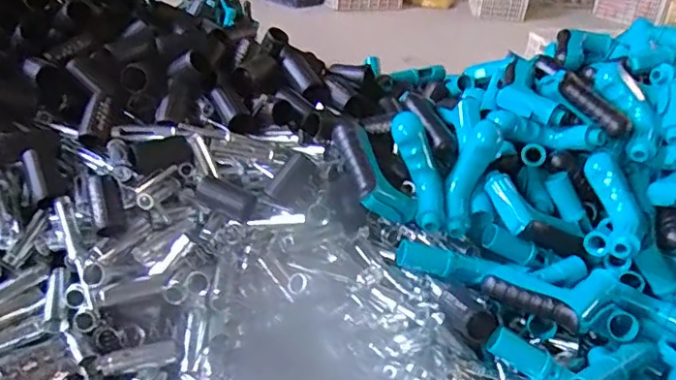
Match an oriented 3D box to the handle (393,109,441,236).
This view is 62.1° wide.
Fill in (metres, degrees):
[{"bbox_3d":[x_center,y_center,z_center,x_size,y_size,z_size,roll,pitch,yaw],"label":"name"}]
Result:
[{"bbox_3d":[0.098,-0.023,0.676,0.043,0.145,0.040,-11,-7,-23],"label":"handle"}]

